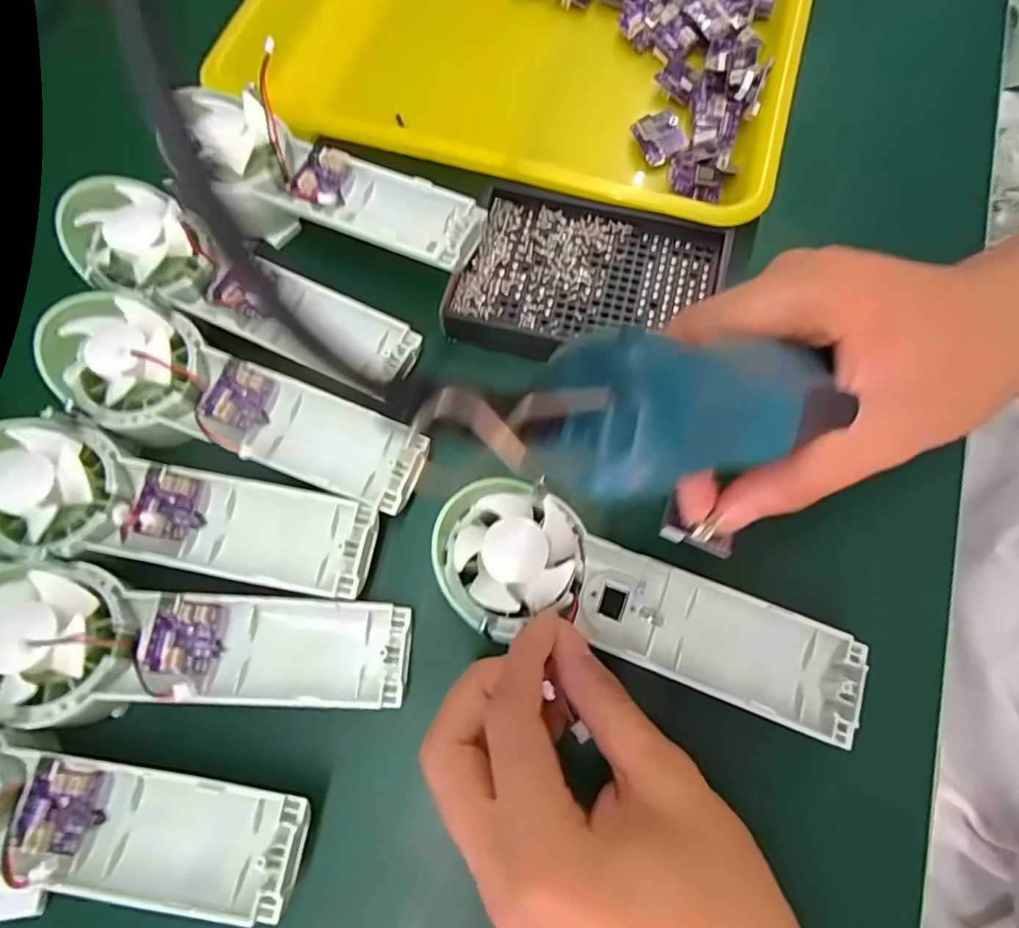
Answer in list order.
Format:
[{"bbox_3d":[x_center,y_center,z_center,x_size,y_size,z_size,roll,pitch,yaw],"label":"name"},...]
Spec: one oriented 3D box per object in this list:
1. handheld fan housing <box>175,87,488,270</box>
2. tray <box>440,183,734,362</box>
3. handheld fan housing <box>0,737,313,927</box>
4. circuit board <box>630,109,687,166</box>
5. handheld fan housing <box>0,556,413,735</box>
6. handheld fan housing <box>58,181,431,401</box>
[{"bbox_3d":[-0.095,-0.149,0.310,0.173,0.044,0.062,19,72,7],"label":"handheld fan housing"},{"bbox_3d":[0.041,-0.095,0.304,0.130,0.017,0.096,18,72,7],"label":"tray"},{"bbox_3d":[-0.167,0.137,0.210,0.175,0.040,0.063,10,71,5],"label":"handheld fan housing"},{"bbox_3d":[0.089,-0.194,0.338,0.024,0.013,0.027,-21,72,-6],"label":"circuit board"},{"bbox_3d":[-0.134,0.076,0.236,0.177,0.031,0.060,6,70,-11],"label":"handheld fan housing"},{"bbox_3d":[-0.132,-0.089,0.292,0.174,0.024,0.054,23,72,-5],"label":"handheld fan housing"}]

